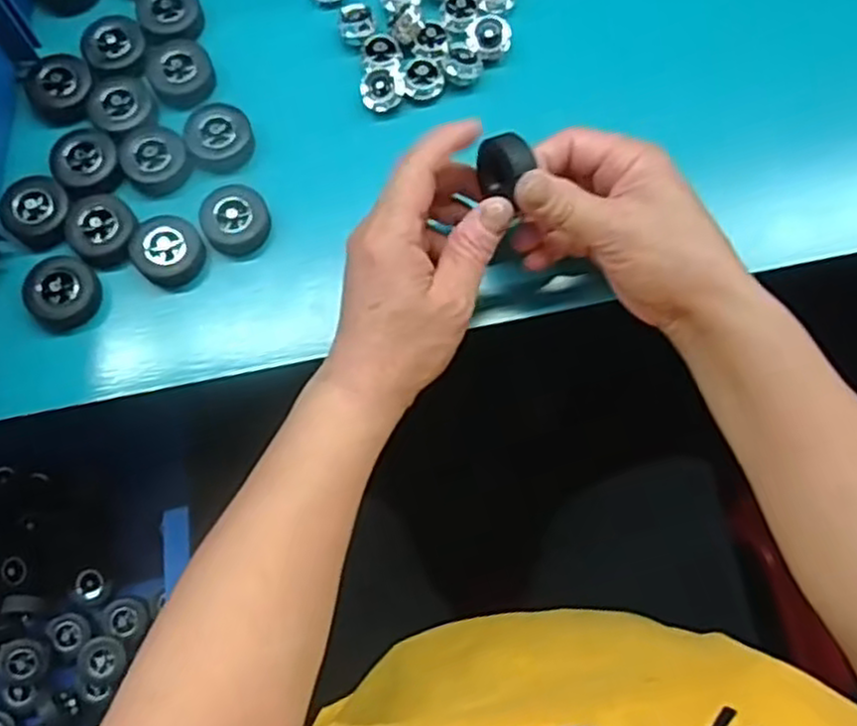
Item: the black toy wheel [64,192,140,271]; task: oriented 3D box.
[{"bbox_3d":[-0.180,-0.074,0.402,0.034,0.012,0.041,13,78,1],"label":"black toy wheel"}]

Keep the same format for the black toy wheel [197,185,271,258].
[{"bbox_3d":[-0.107,-0.080,0.408,0.036,0.016,0.039,0,78,-2],"label":"black toy wheel"}]

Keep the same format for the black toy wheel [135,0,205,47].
[{"bbox_3d":[-0.155,-0.209,0.442,0.037,0.016,0.038,0,78,-2],"label":"black toy wheel"}]

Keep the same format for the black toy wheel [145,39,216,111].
[{"bbox_3d":[-0.146,-0.172,0.431,0.037,0.015,0.040,0,78,-2],"label":"black toy wheel"}]

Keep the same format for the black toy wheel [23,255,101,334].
[{"bbox_3d":[-0.197,-0.038,0.395,0.037,0.013,0.038,0,78,-2],"label":"black toy wheel"}]

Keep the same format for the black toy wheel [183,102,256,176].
[{"bbox_3d":[-0.119,-0.128,0.418,0.036,0.012,0.038,0,78,-2],"label":"black toy wheel"}]

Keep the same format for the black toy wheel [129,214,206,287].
[{"bbox_3d":[-0.142,-0.060,0.400,0.036,0.016,0.038,0,78,-2],"label":"black toy wheel"}]

